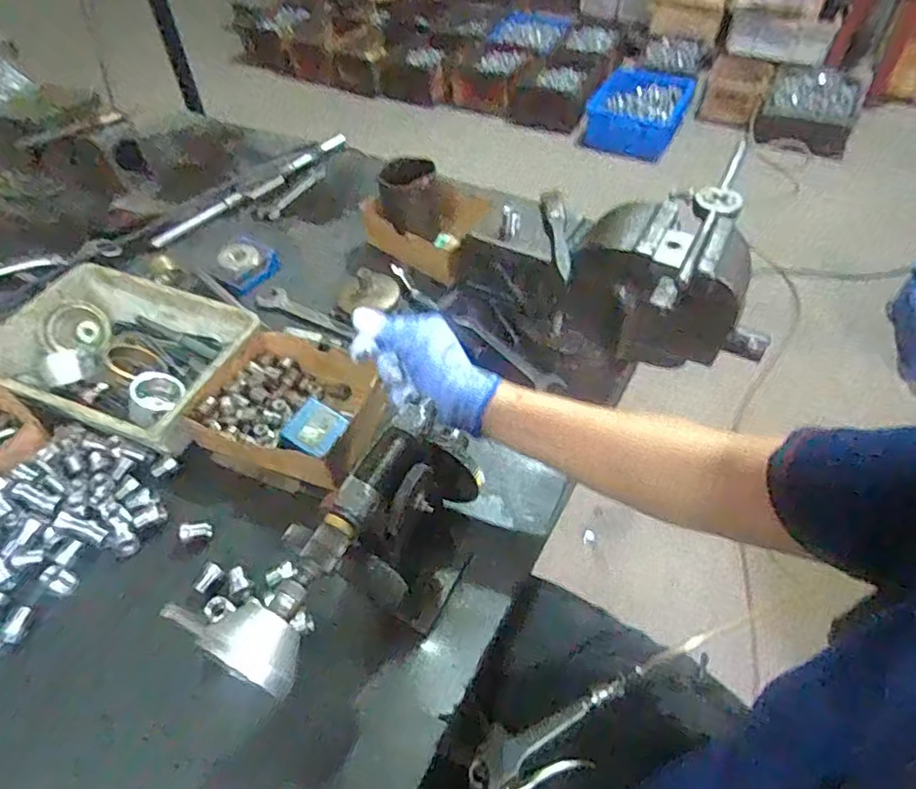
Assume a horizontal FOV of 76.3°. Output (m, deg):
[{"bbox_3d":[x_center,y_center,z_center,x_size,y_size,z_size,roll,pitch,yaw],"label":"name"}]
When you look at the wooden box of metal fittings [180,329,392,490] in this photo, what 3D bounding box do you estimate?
[{"bbox_3d":[-0.164,0.011,0.590,0.180,0.049,0.152,13,50,13],"label":"wooden box of metal fittings"}]

